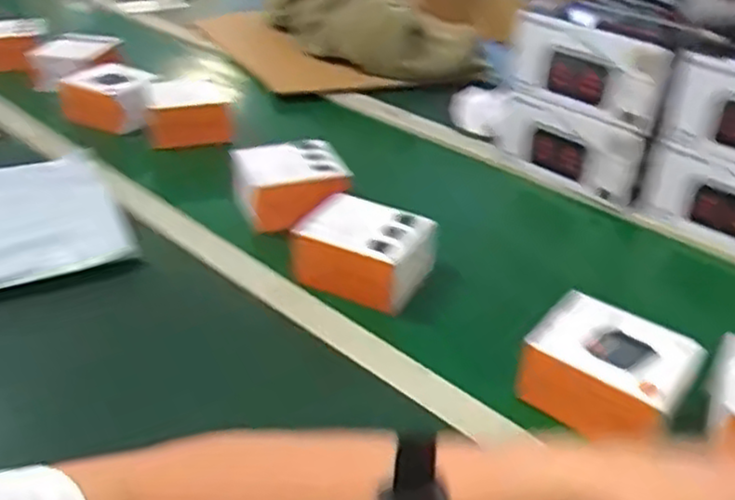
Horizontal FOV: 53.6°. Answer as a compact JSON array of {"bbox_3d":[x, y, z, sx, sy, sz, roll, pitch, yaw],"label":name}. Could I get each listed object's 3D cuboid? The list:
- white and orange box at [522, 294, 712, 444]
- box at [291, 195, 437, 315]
[{"bbox_3d":[0.206,0.102,0.620,0.124,0.066,0.100,25,40,31],"label":"white and orange box"},{"bbox_3d":[-0.003,0.000,0.771,0.130,0.064,0.100,17,36,20],"label":"box"}]

